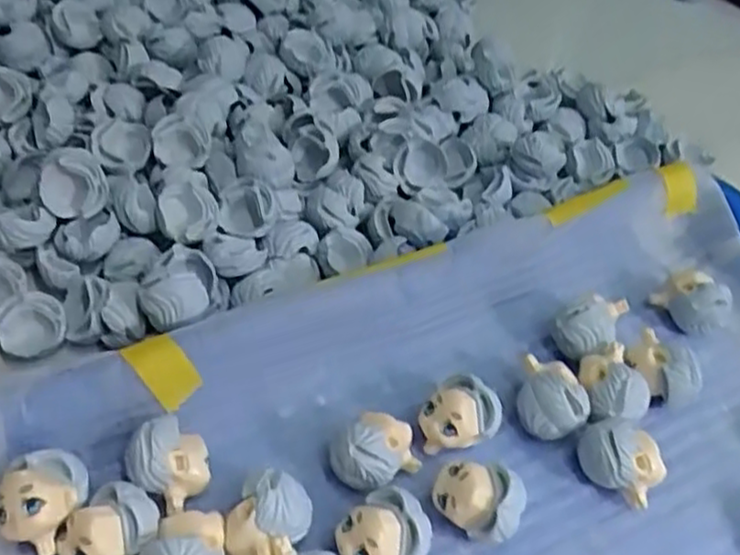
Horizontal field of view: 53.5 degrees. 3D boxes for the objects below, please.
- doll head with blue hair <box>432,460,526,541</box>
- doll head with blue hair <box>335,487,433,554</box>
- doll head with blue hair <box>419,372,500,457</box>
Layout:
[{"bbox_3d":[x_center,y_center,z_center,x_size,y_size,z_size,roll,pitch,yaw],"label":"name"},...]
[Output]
[{"bbox_3d":[0.035,0.071,0.236,0.027,0.023,0.020,25,53,13],"label":"doll head with blue hair"},{"bbox_3d":[0.004,0.079,0.228,0.028,0.023,0.023,-1,52,-8],"label":"doll head with blue hair"},{"bbox_3d":[0.032,0.050,0.255,0.023,0.024,0.025,32,55,18],"label":"doll head with blue hair"}]

